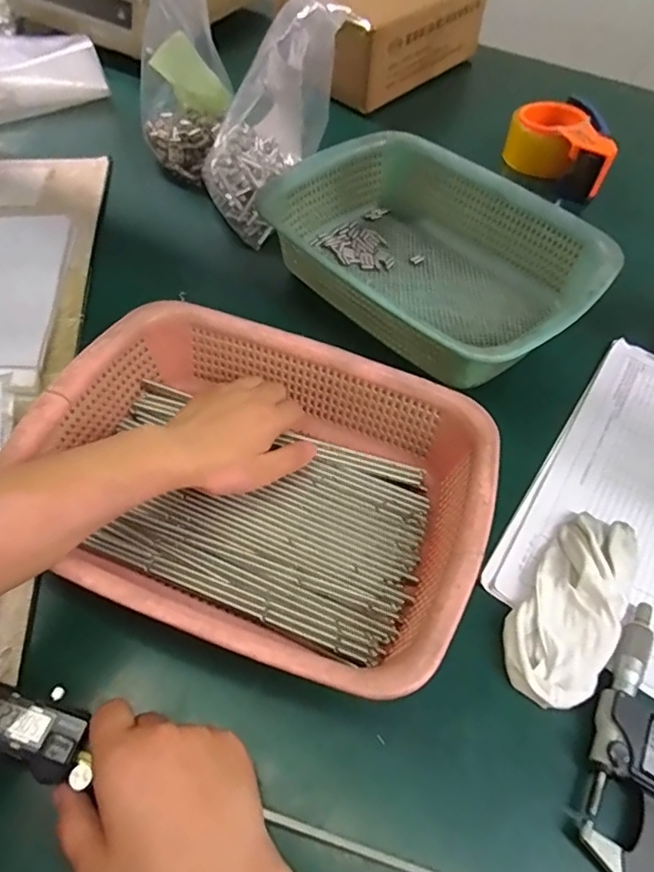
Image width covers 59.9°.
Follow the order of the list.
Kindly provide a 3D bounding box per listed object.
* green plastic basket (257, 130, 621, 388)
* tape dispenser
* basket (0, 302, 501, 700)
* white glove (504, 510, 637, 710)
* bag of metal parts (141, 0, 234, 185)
[{"bbox_3d":[0.097,-0.169,0.549,0.305,0.090,0.214,35,63,22],"label":"green plastic basket"},{"bbox_3d":[0.294,-0.353,0.700,0.079,0.069,0.146,-27,59,-17],"label":"tape dispenser"},{"bbox_3d":[-0.047,0.031,0.393,0.296,0.086,0.220,19,62,9],"label":"basket"},{"bbox_3d":[0.169,0.112,0.385,0.059,0.032,0.143,33,60,17],"label":"white glove"},{"bbox_3d":[-0.165,-0.400,0.630,0.094,0.207,0.090,18,39,9],"label":"bag of metal parts"}]

